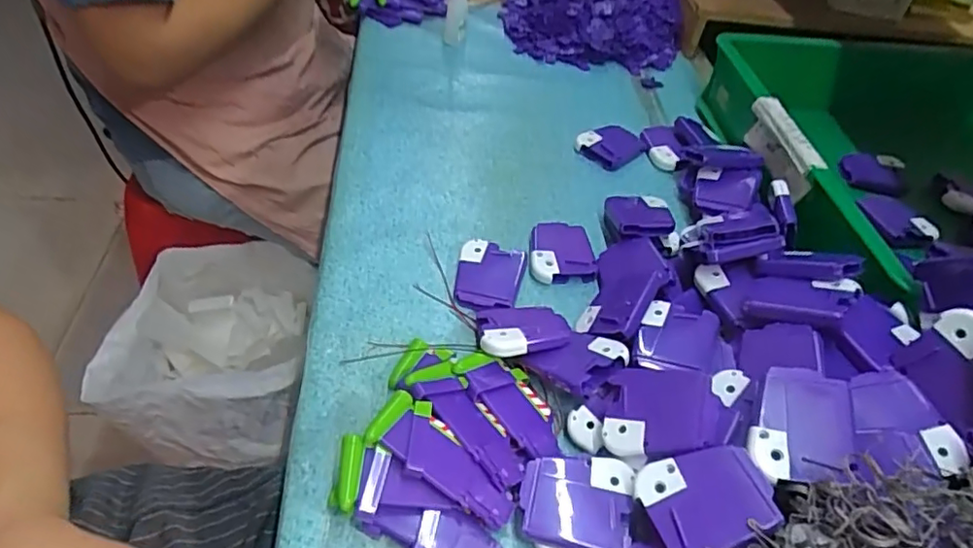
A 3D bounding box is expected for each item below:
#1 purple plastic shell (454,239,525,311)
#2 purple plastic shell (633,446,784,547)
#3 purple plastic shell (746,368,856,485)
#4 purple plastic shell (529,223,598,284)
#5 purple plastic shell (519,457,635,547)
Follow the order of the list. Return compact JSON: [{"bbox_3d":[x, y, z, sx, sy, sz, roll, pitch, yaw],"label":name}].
[{"bbox_3d":[0.001,0.001,0.446,0.049,0.017,0.059,12,48,6],"label":"purple plastic shell"},{"bbox_3d":[0.112,0.116,0.299,0.060,0.011,0.050,-19,52,0],"label":"purple plastic shell"},{"bbox_3d":[0.168,0.081,0.312,0.047,0.007,0.060,13,66,19],"label":"purple plastic shell"},{"bbox_3d":[0.060,-0.021,0.475,0.052,0.013,0.063,1,48,-4],"label":"purple plastic shell"},{"bbox_3d":[0.049,0.124,0.323,0.058,0.014,0.050,13,48,7],"label":"purple plastic shell"}]

